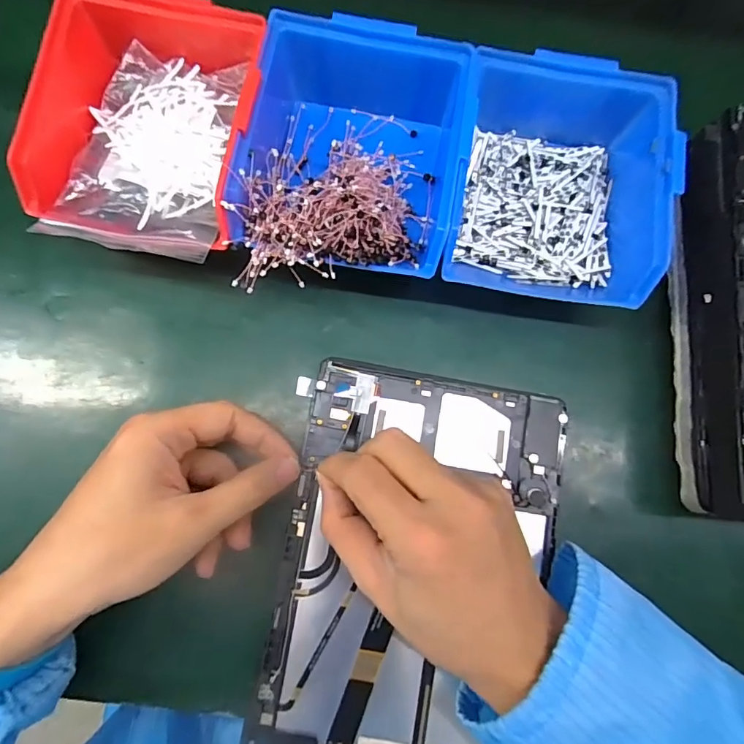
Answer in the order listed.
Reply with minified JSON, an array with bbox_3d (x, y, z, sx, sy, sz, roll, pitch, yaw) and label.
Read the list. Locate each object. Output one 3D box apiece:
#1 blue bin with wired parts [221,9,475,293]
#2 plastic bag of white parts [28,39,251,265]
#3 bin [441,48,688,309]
[{"bbox_3d":[-0.012,-0.128,0.288,0.125,0.058,0.169,9,81,-1],"label":"blue bin with wired parts"},{"bbox_3d":[-0.133,-0.133,0.292,0.095,0.050,0.140,8,81,-2],"label":"plastic bag of white parts"},{"bbox_3d":[0.115,-0.123,0.295,0.128,0.060,0.150,14,81,-1],"label":"bin"}]

